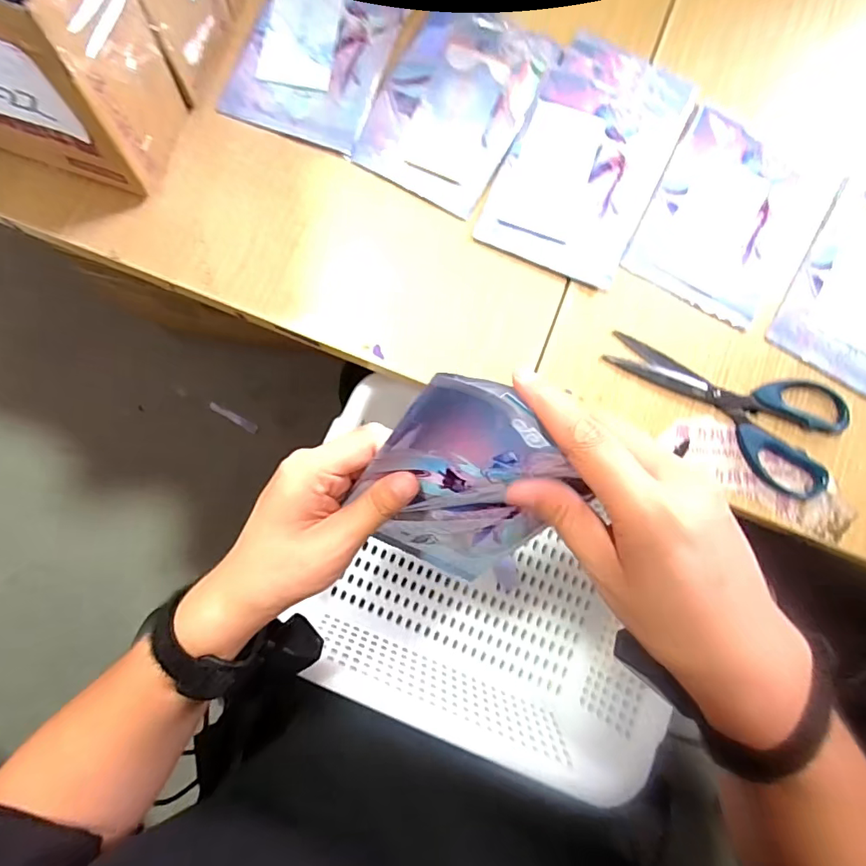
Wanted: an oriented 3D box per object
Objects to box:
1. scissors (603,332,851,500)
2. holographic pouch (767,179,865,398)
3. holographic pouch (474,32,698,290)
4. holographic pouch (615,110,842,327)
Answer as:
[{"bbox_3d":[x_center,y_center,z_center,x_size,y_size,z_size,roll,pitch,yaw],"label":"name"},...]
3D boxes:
[{"bbox_3d":[0.245,-0.036,0.409,0.196,0.011,0.094,36,81,2],"label":"scissors"},{"bbox_3d":[0.374,-0.122,0.428,0.119,0.012,0.170,32,81,1],"label":"holographic pouch"},{"bbox_3d":[0.136,-0.235,0.428,0.123,0.011,0.217,25,81,0],"label":"holographic pouch"},{"bbox_3d":[0.259,-0.184,0.433,0.137,0.004,0.169,30,81,1],"label":"holographic pouch"}]

